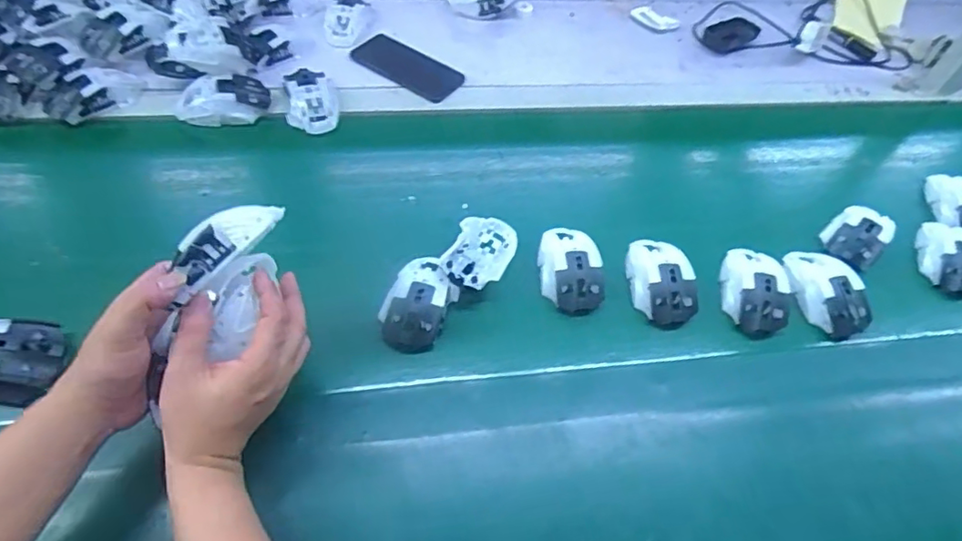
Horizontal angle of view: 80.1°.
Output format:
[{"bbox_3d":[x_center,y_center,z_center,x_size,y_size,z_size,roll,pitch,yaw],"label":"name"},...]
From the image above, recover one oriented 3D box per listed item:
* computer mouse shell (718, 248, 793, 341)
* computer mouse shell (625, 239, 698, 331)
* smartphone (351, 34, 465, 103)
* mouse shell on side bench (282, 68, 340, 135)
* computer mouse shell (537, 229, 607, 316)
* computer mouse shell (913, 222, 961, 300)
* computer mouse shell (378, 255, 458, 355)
[{"bbox_3d":[0.310,0.022,0.641,0.070,0.030,0.108,18,57,7],"label":"computer mouse shell"},{"bbox_3d":[0.202,0.008,0.639,0.071,0.037,0.114,-1,57,-6],"label":"computer mouse shell"},{"bbox_3d":[-0.106,-0.297,0.833,0.173,0.010,0.077,35,61,17],"label":"smartphone"},{"bbox_3d":[-0.226,-0.231,0.763,0.068,0.034,0.111,-6,58,-9],"label":"mouse shell on side bench"},{"bbox_3d":[0.101,-0.004,0.640,0.072,0.036,0.113,-2,57,-7],"label":"computer mouse shell"},{"bbox_3d":[0.578,-0.019,0.700,0.072,0.037,0.105,20,58,8],"label":"computer mouse shell"},{"bbox_3d":[-0.064,0.033,0.599,0.064,0.038,0.105,19,57,7],"label":"computer mouse shell"}]

